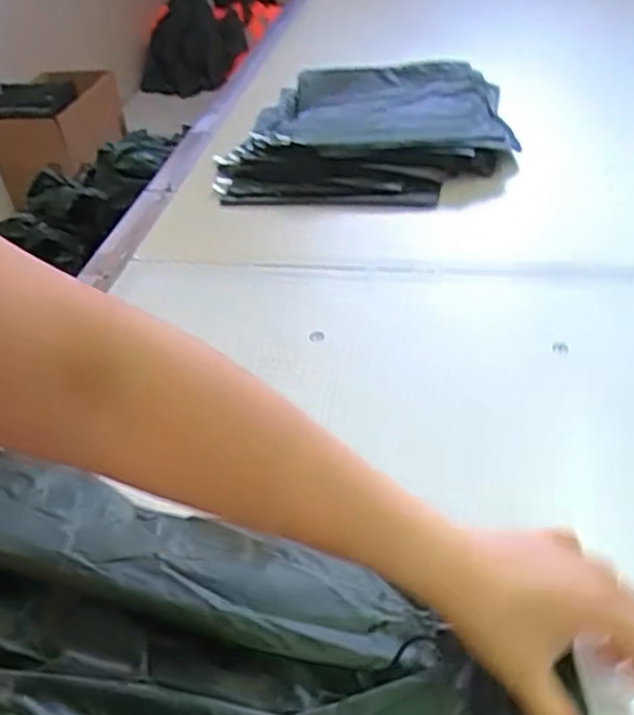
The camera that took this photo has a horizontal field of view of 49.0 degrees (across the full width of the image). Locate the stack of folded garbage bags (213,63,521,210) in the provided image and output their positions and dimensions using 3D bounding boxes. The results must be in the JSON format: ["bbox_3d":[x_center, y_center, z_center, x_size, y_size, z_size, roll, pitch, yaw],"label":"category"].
[{"bbox_3d":[0.074,-0.327,0.977,0.378,0.040,0.388,3,40,9],"label":"stack of folded garbage bags"}]

